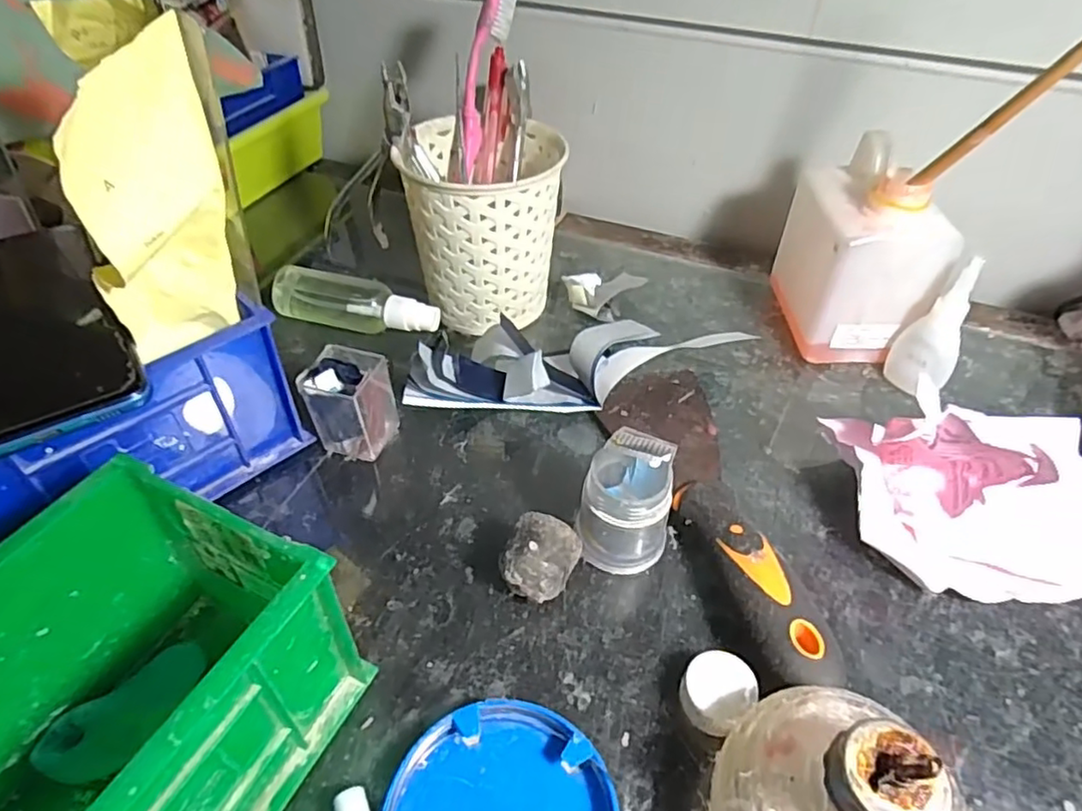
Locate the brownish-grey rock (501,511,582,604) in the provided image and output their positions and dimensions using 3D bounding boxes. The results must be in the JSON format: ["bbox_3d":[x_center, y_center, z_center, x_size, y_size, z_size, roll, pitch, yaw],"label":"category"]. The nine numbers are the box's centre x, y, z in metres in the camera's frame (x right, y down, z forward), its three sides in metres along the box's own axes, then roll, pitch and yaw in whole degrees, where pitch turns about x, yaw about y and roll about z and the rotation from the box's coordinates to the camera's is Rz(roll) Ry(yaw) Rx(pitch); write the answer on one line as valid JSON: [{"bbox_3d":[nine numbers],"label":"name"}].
[{"bbox_3d":[0.000,0.073,0.287,0.029,0.033,0.031,18,47,17],"label":"brownish-grey rock"}]

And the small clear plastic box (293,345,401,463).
[{"bbox_3d":[-0.102,-0.001,0.340,0.035,0.059,0.037,16,47,15],"label":"small clear plastic box"}]

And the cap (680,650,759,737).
[{"bbox_3d":[0.069,0.116,0.256,0.030,0.018,0.025,-28,52,-26],"label":"cap"}]

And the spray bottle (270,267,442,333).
[{"bbox_3d":[-0.121,-0.067,0.425,0.112,0.025,0.032,10,46,9],"label":"spray bottle"}]

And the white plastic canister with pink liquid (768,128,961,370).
[{"bbox_3d":[0.199,-0.093,0.402,0.076,0.117,0.082,4,45,3],"label":"white plastic canister with pink liquid"}]

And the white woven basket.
[{"bbox_3d":[-0.038,-0.118,0.416,0.094,0.122,0.093,-7,45,-8],"label":"white woven basket"}]

